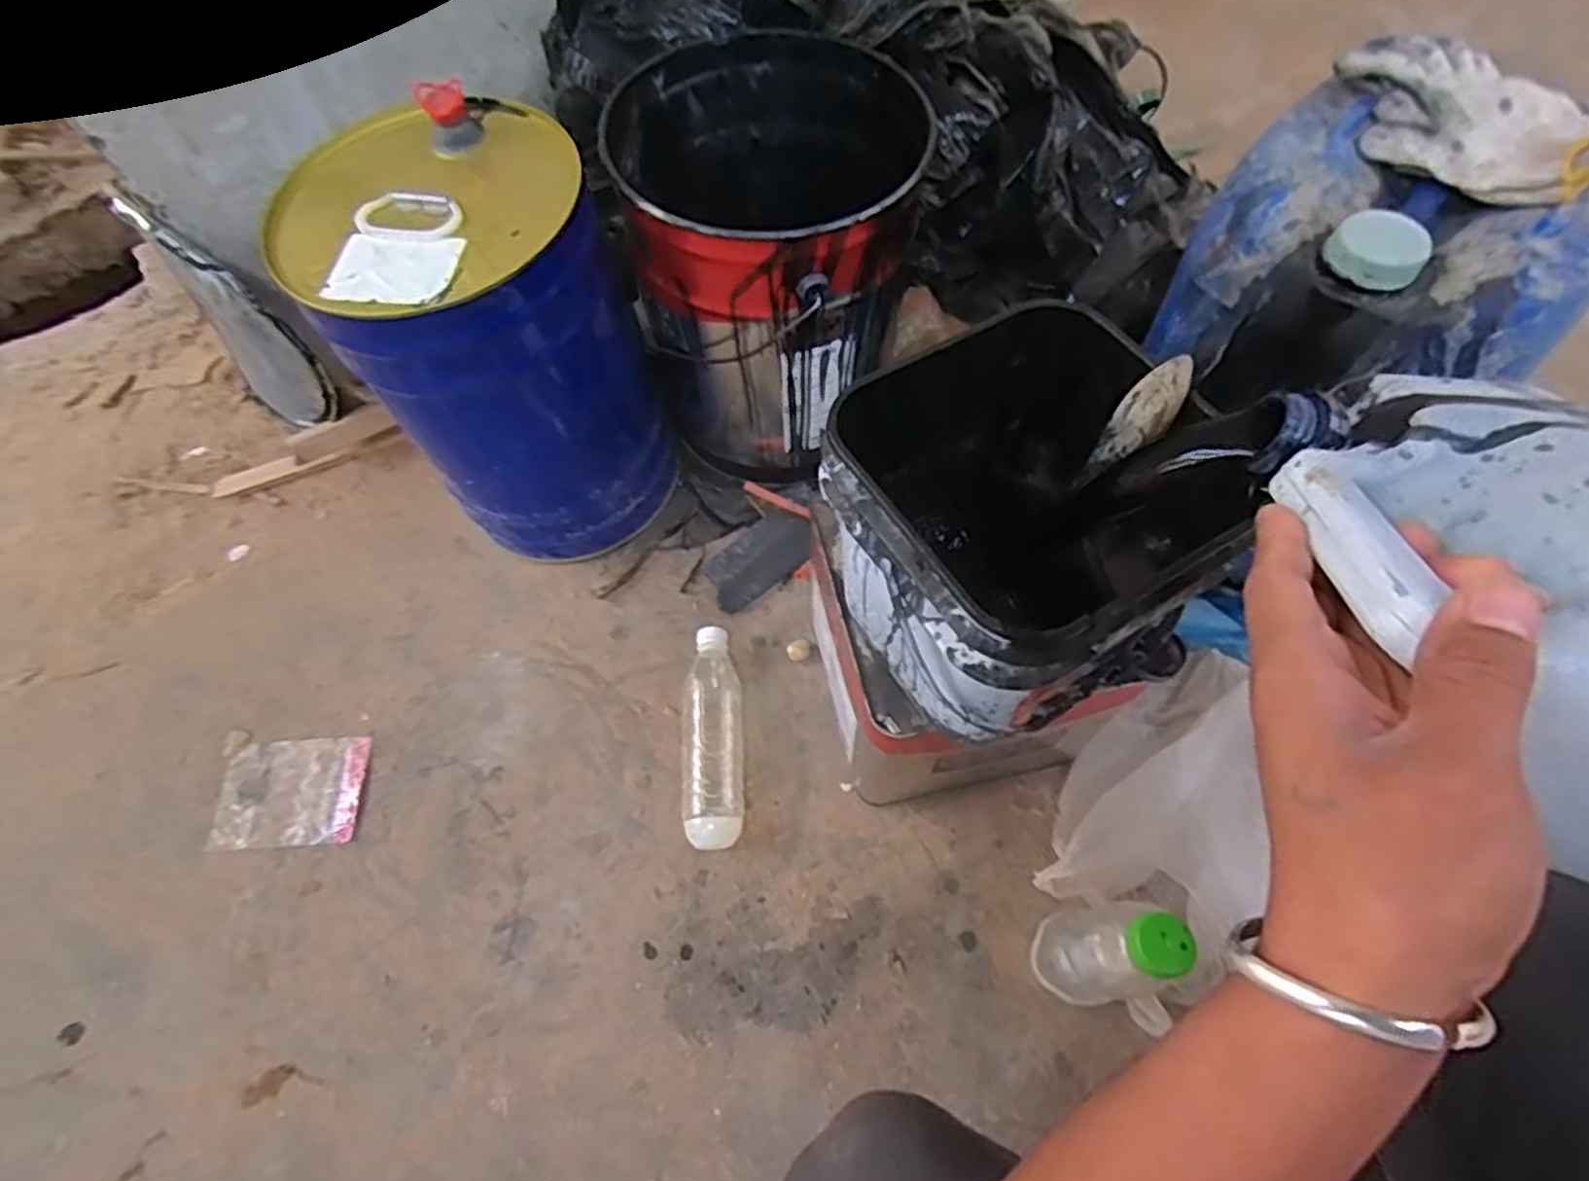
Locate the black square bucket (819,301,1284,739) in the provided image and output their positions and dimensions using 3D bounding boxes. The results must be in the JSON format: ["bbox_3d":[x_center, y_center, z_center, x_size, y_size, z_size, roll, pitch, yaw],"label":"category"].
[{"bbox_3d":[0.140,-0.044,0.521,0.212,0.189,0.236,-30,65,-14],"label":"black square bucket"}]

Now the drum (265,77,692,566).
[{"bbox_3d":[-0.290,-0.232,0.782,0.240,0.380,0.269,-39,69,-15],"label":"drum"}]

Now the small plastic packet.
[{"bbox_3d":[-0.515,0.207,0.785,0.144,0.011,0.108,-5,64,0],"label":"small plastic packet"}]

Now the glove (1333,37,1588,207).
[{"bbox_3d":[0.516,-0.364,0.584,0.122,0.043,0.202,-33,66,-15],"label":"glove"}]

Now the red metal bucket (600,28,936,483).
[{"bbox_3d":[-0.022,-0.340,0.814,0.273,0.320,0.290,-1,62,1],"label":"red metal bucket"}]

